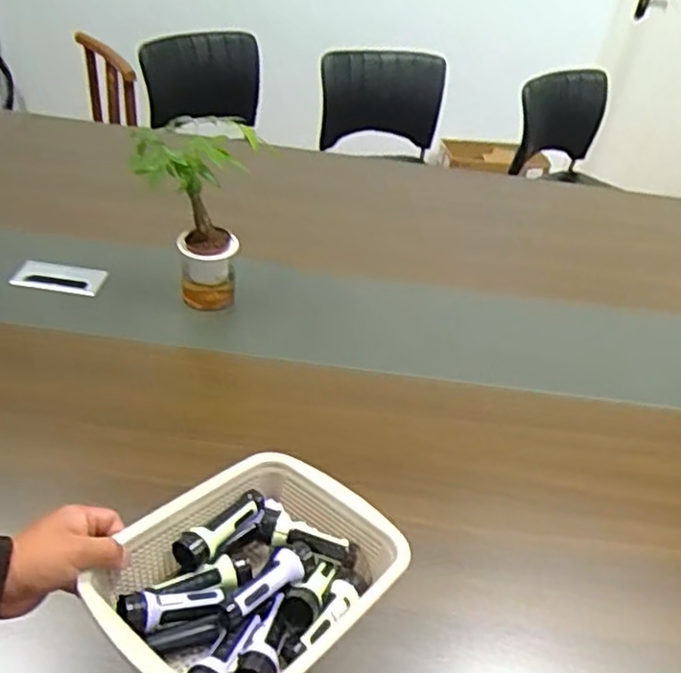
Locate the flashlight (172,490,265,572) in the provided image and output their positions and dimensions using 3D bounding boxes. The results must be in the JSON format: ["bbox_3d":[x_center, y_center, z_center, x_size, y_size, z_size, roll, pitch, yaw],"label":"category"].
[{"bbox_3d":[-0.114,0.181,0.641,0.028,0.028,0.103,23,38,30],"label":"flashlight"}]

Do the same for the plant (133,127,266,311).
[{"bbox_3d":[-0.242,-0.214,1.147,0.189,0.319,0.200,-6,33,-11],"label":"plant"}]

